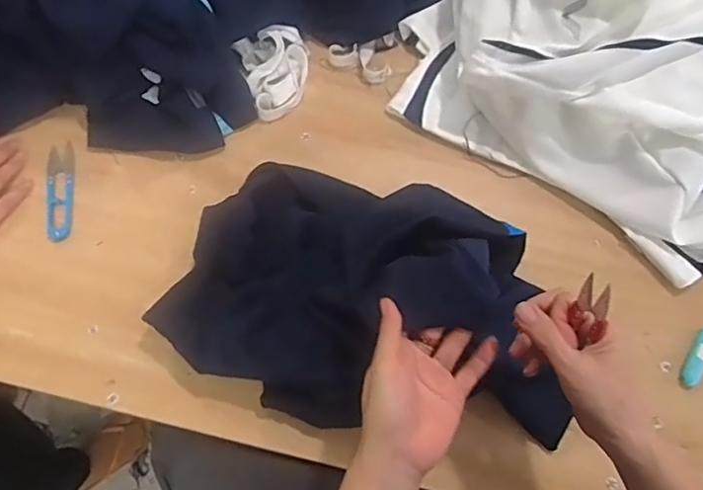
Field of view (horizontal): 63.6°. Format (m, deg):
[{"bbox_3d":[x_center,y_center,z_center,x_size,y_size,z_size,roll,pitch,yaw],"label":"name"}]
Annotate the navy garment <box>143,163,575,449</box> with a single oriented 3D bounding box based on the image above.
[{"bbox_3d":[0.001,0.022,0.512,0.327,0.157,0.253,13,71,2],"label":"navy garment"}]

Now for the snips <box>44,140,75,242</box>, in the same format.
[{"bbox_3d":[-0.331,-0.062,0.642,0.030,0.004,0.120,-7,71,-5],"label":"snips"}]

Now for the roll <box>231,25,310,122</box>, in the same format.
[{"bbox_3d":[-0.087,-0.212,0.686,0.082,0.036,0.101,-20,73,-9],"label":"roll"}]

